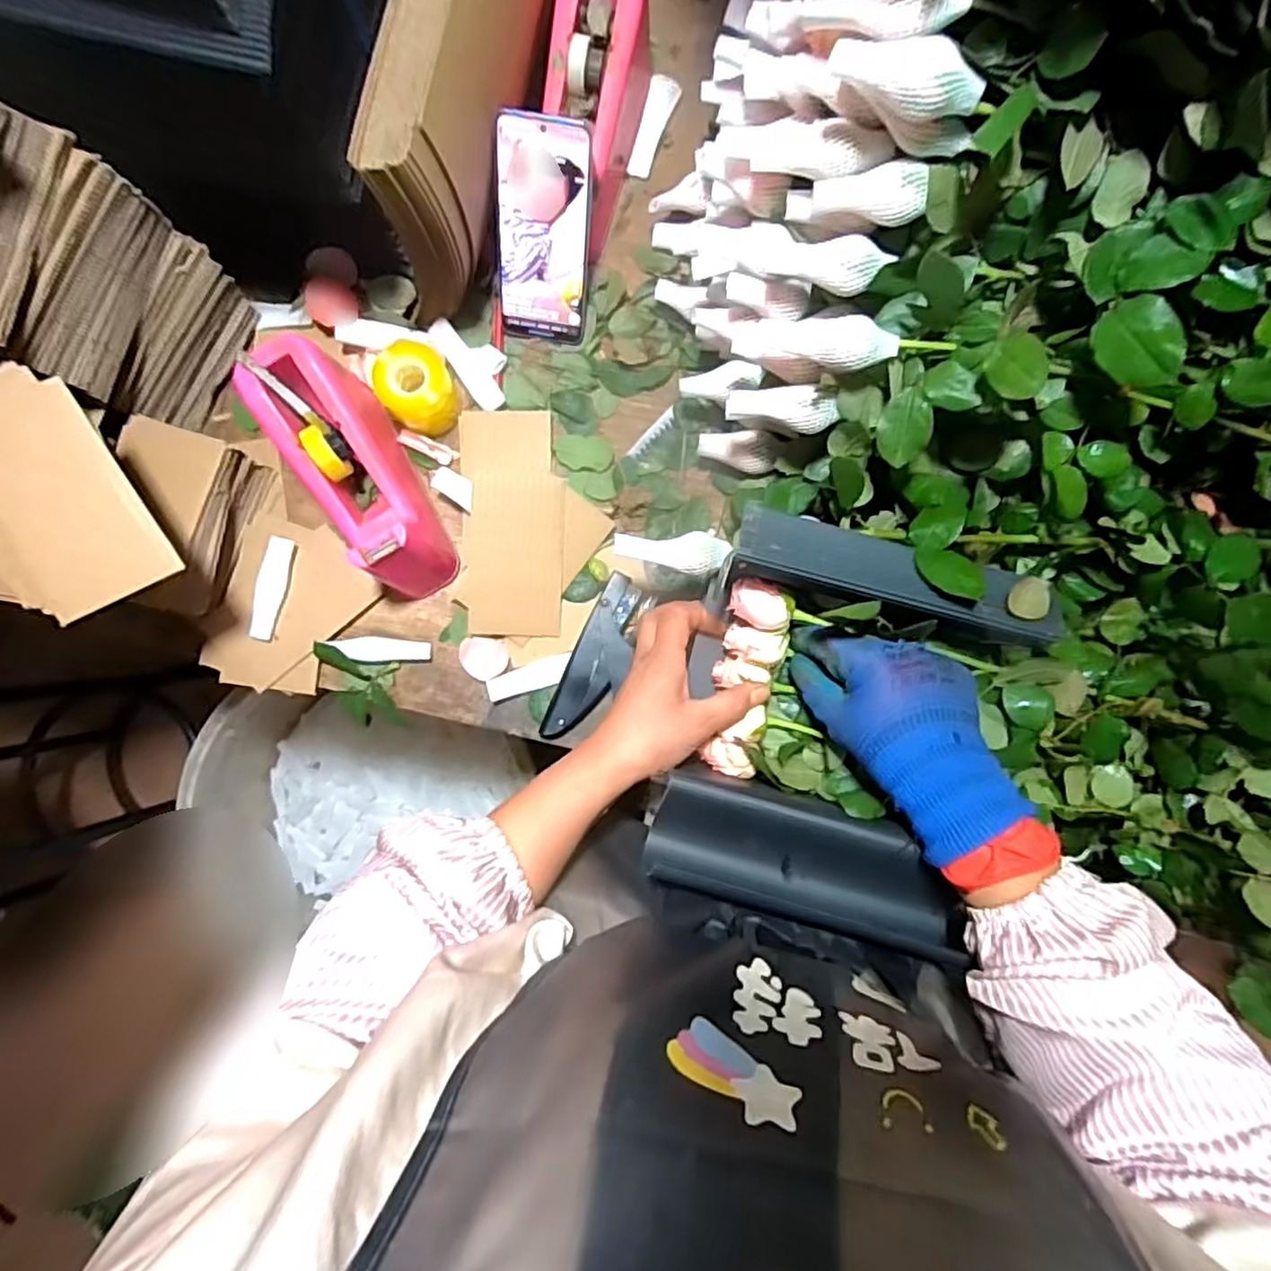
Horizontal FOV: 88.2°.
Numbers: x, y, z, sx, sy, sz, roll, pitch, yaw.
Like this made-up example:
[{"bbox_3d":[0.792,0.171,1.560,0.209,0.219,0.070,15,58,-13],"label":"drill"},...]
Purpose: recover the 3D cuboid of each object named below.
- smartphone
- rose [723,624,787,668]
[{"bbox_3d":[-0.075,-0.326,0.539,0.074,0.160,0.009,8,43,0],"label":"smartphone"},{"bbox_3d":[0.087,0.008,0.474,0.041,0.025,0.024,14,87,0],"label":"rose"}]

